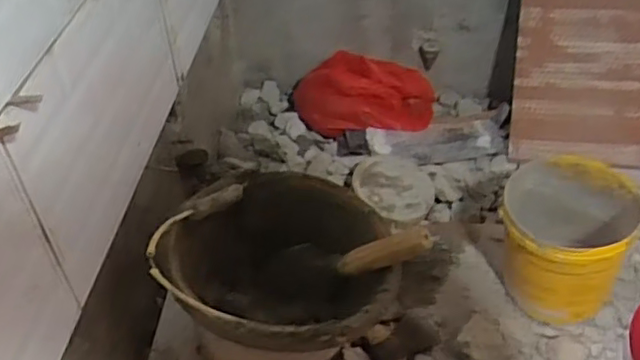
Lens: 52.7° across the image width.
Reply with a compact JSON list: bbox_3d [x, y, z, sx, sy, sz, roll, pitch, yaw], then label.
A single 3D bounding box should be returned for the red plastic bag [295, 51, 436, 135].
[{"bbox_3d":[0.087,-0.179,1.300,0.282,0.153,0.106,1,43,3],"label":"red plastic bag"}]

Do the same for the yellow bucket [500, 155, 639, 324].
[{"bbox_3d":[0.364,0.100,0.977,0.188,0.189,0.199,-1,43,1],"label":"yellow bucket"}]

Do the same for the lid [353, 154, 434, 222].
[{"bbox_3d":[0.136,0.011,1.190,0.149,0.016,0.146,6,43,-5],"label":"lid"}]

